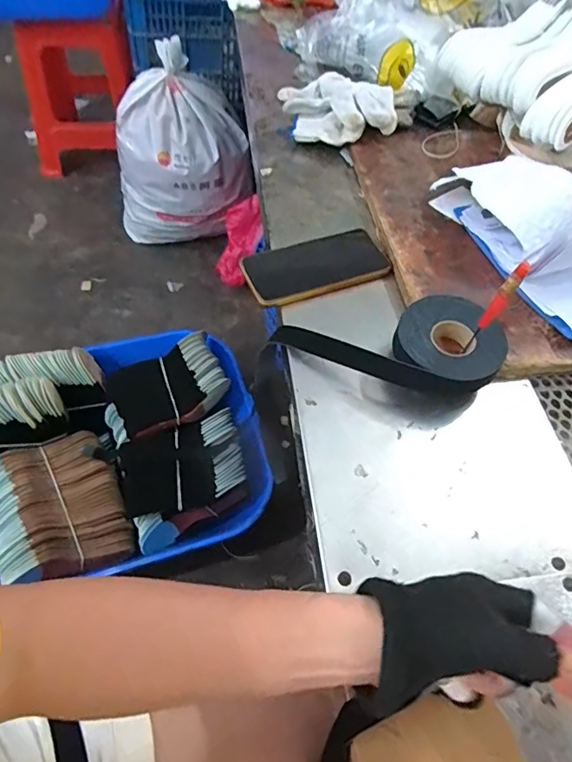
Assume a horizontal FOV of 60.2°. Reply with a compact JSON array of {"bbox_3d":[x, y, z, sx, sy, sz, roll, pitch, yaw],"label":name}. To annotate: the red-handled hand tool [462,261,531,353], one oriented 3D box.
[{"bbox_3d":[0.180,-0.057,0.433,0.013,0.122,0.011,29,58,14],"label":"red-handled hand tool"}]

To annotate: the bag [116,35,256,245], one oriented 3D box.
[{"bbox_3d":[-0.303,-0.627,1.430,0.372,0.476,0.230,-13,57,-14],"label":"bag"}]

